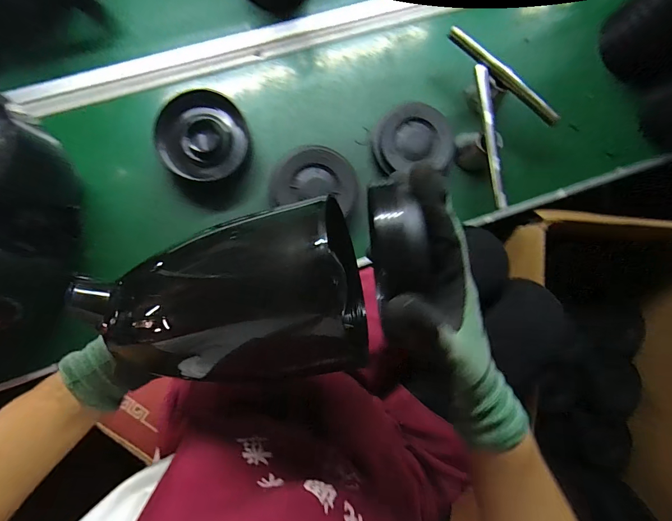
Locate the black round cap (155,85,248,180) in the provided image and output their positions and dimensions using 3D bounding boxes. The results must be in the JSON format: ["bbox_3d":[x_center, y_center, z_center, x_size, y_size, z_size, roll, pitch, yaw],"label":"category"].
[{"bbox_3d":[-0.180,-0.167,0.503,0.108,0.044,0.115,0,88,-7],"label":"black round cap"}]

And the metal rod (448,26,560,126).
[{"bbox_3d":[0.240,-0.262,0.523,0.197,0.020,0.013,37,84,-5],"label":"metal rod"}]

